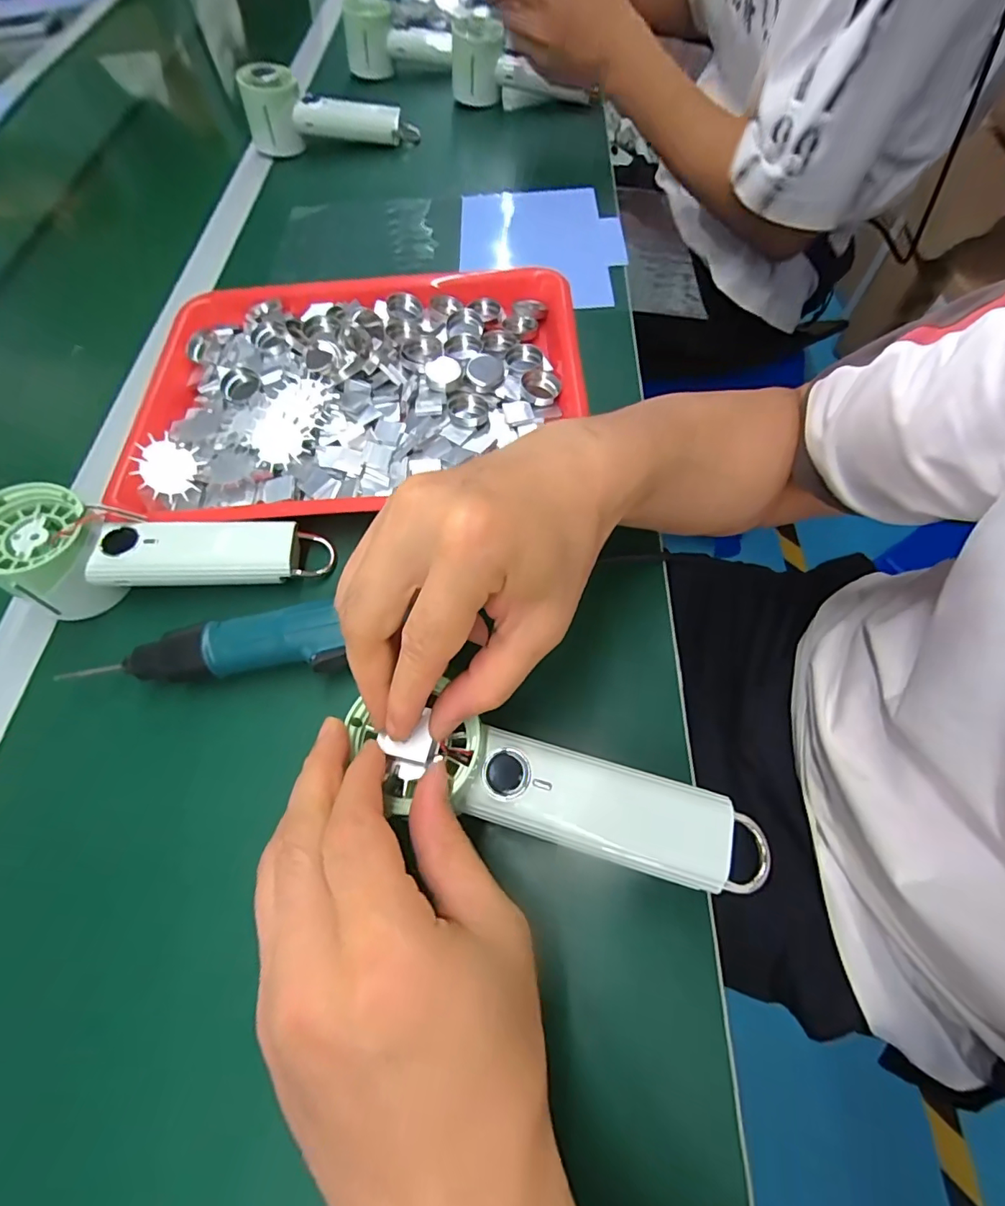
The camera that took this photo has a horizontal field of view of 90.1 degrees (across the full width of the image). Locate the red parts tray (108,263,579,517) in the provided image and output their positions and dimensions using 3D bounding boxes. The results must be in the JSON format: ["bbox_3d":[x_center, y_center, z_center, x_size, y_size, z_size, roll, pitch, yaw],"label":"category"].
[{"bbox_3d":[-0.111,-0.171,0.384,0.345,0.034,0.246,-7,63,0],"label":"red parts tray"}]

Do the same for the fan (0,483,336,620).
[{"bbox_3d":[-0.211,-0.029,0.320,0.190,0.052,0.061,1,63,-11],"label":"fan"}]

